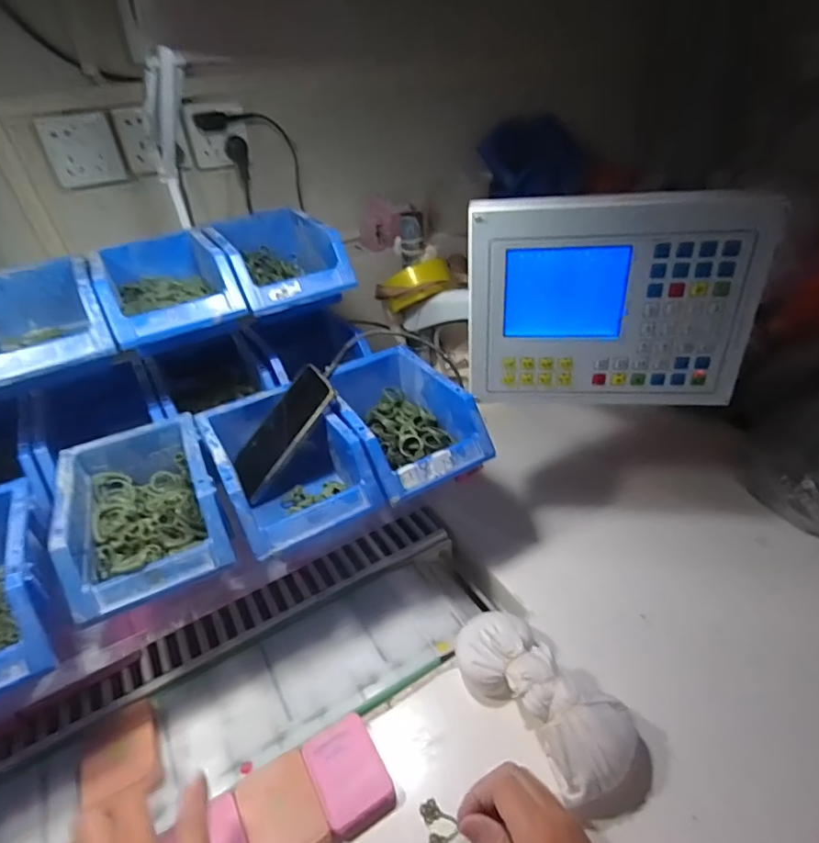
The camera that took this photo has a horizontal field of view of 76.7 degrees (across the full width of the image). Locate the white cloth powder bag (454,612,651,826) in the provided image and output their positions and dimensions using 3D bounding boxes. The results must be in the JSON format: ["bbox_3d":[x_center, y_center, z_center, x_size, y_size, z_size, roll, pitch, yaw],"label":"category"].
[{"bbox_3d":[0.112,0.226,0.428,0.072,0.049,0.168,-26,40,-27],"label":"white cloth powder bag"}]

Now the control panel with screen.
[{"bbox_3d":[0.180,-0.104,0.470,0.247,0.179,0.039,2,35,10],"label":"control panel with screen"}]

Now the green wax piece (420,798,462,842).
[{"bbox_3d":[0.021,0.274,0.351,0.022,0.007,0.034,-11,33,-6],"label":"green wax piece"}]

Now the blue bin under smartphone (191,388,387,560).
[{"bbox_3d":[-0.119,0.044,0.508,0.122,0.081,0.171,-22,38,-22],"label":"blue bin under smartphone"}]

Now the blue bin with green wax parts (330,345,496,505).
[{"bbox_3d":[-0.013,-0.005,0.545,0.121,0.061,0.176,-23,38,-23],"label":"blue bin with green wax parts"}]

